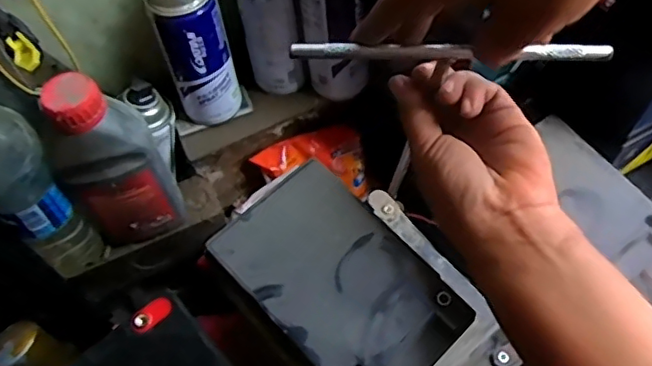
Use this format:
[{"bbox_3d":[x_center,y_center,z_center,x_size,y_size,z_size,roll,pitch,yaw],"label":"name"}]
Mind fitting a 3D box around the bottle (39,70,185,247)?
[{"bbox_3d":[-0.180,-0.012,0.504,0.084,0.202,0.055,-21,59,-9],"label":"bottle"}]

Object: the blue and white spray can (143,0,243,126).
[{"bbox_3d":[-0.116,-0.123,0.524,0.062,0.155,0.053,-16,59,-6],"label":"blue and white spray can"}]

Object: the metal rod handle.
[{"bbox_3d":[0.071,-0.073,0.330,0.179,0.012,0.010,0,58,-1],"label":"metal rod handle"}]

